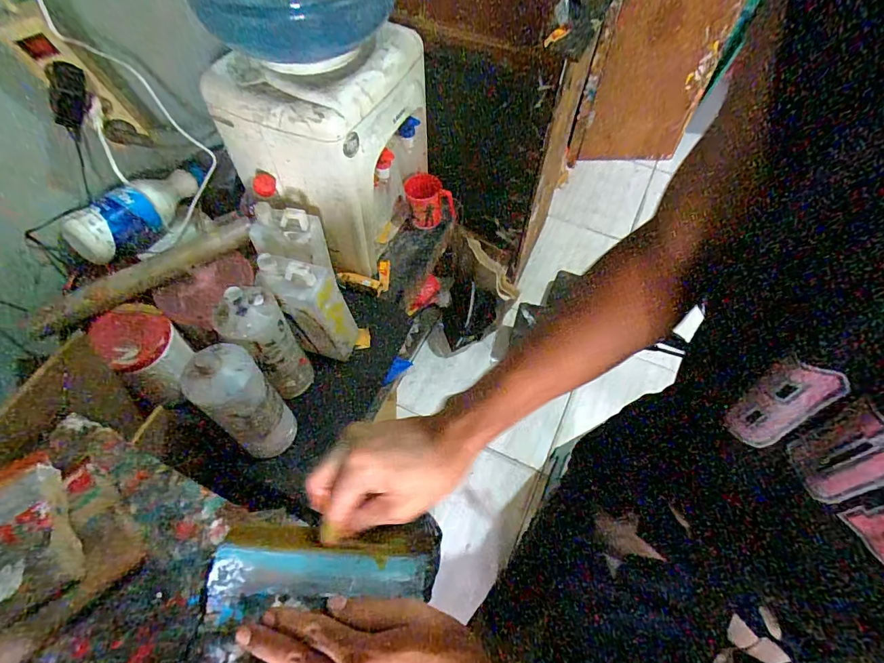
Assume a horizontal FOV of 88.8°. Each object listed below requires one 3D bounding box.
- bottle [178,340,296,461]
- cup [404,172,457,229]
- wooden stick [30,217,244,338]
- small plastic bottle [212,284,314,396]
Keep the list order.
[{"bbox_3d":[-0.264,0.099,0.607,0.082,0.203,0.072,-39,66,-22],"label":"bottle"},{"bbox_3d":[-0.023,-0.257,0.903,0.099,0.093,0.064,-7,58,-5],"label":"cup"},{"bbox_3d":[-0.417,-0.088,0.644,0.293,0.035,0.034,-35,64,-20],"label":"wooden stick"},{"bbox_3d":[-0.247,0.020,0.644,0.063,0.208,0.079,34,64,19],"label":"small plastic bottle"}]

